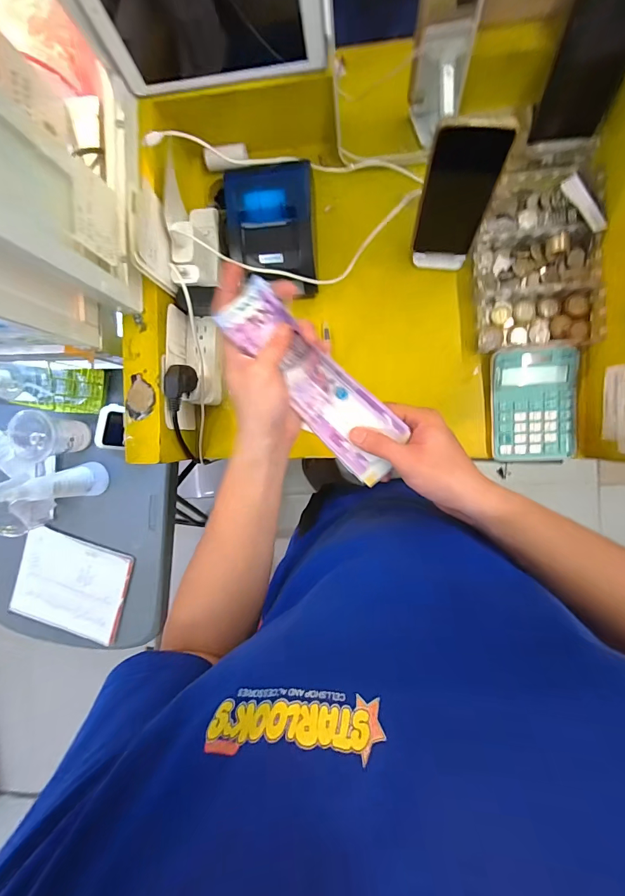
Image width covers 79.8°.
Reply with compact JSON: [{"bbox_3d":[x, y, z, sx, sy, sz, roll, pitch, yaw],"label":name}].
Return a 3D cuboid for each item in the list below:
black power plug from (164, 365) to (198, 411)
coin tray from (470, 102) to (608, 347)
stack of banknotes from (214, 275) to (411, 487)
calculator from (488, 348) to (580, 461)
[{"bbox_3d":[-0.170,-0.076,0.478,0.034,0.034,0.055,-2,93,8],"label":"black power plug"},{"bbox_3d":[0.285,-0.268,0.478,0.145,0.031,0.279,-1,93,8],"label":"coin tray"},{"bbox_3d":[0.005,-0.061,0.350,0.064,0.023,0.216,-40,96,8],"label":"stack of banknotes"},{"bbox_3d":[0.292,-0.058,0.488,0.104,0.014,0.146,-3,92,8],"label":"calculator"}]

